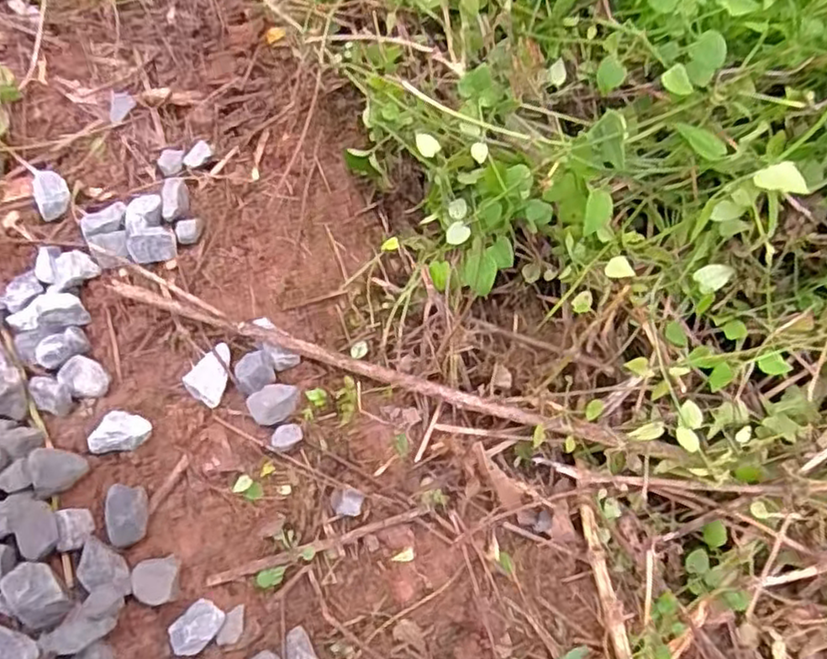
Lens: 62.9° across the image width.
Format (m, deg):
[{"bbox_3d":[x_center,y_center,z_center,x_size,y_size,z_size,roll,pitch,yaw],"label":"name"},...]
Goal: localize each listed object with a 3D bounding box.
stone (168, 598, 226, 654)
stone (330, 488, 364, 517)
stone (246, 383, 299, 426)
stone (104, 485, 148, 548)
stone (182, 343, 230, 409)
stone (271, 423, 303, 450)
[{"bbox_3d":[-0.143,0.198,0.447,0.023,0.023,0.034,32,66,22],"label":"stone"},{"bbox_3d":[-0.049,0.126,0.490,0.024,0.012,0.018,8,59,9],"label":"stone"},{"bbox_3d":[-0.106,0.057,0.514,0.039,0.017,0.027,-22,59,-9],"label":"stone"},{"bbox_3d":[-0.202,0.131,0.479,0.025,0.026,0.043,-13,58,-4],"label":"stone"},{"bbox_3d":[-0.157,0.035,0.532,0.031,0.016,0.045,25,63,18],"label":"stone"},{"bbox_3d":[-0.094,0.080,0.504,0.023,0.015,0.016,-19,59,-8],"label":"stone"}]

